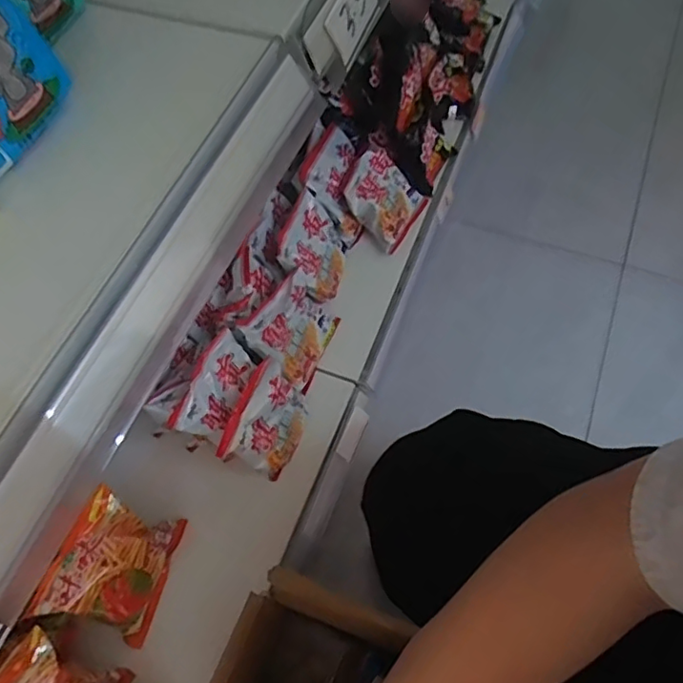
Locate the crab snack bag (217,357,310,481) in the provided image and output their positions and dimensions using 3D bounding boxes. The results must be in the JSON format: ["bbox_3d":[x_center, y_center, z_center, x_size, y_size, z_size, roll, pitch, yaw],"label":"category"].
[{"bbox_3d":[-0.091,0.097,0.713,0.040,0.113,0.117,16,70,40],"label":"crab snack bag"}]

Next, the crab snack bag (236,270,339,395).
[{"bbox_3d":[-0.062,-0.024,0.773,0.051,0.114,0.135,3,49,44],"label":"crab snack bag"}]

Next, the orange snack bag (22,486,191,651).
[{"bbox_3d":[-0.249,0.253,0.654,0.059,0.135,0.136,12,66,48],"label":"orange snack bag"}]

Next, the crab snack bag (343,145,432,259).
[{"bbox_3d":[0.064,-0.221,0.891,0.035,0.134,0.122,-6,47,49],"label":"crab snack bag"}]

